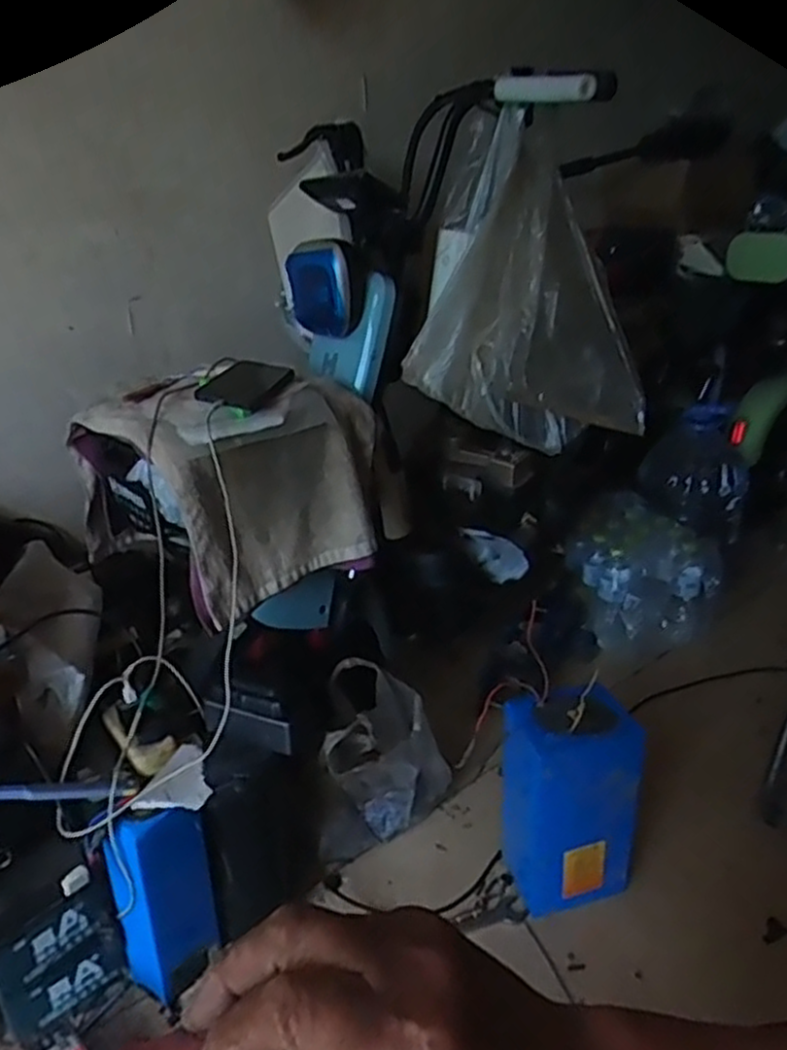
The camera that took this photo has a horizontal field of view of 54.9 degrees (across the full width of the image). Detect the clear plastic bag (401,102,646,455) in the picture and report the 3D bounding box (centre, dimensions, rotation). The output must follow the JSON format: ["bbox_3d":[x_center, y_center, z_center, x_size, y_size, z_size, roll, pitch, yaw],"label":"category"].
[{"bbox_3d":[0.184,-0.314,1.007,0.290,0.397,0.147,4,25,14],"label":"clear plastic bag"}]

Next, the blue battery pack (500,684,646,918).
[{"bbox_3d":[0.239,0.380,1.039,0.135,0.306,0.135,-11,25,-19],"label":"blue battery pack"}]

